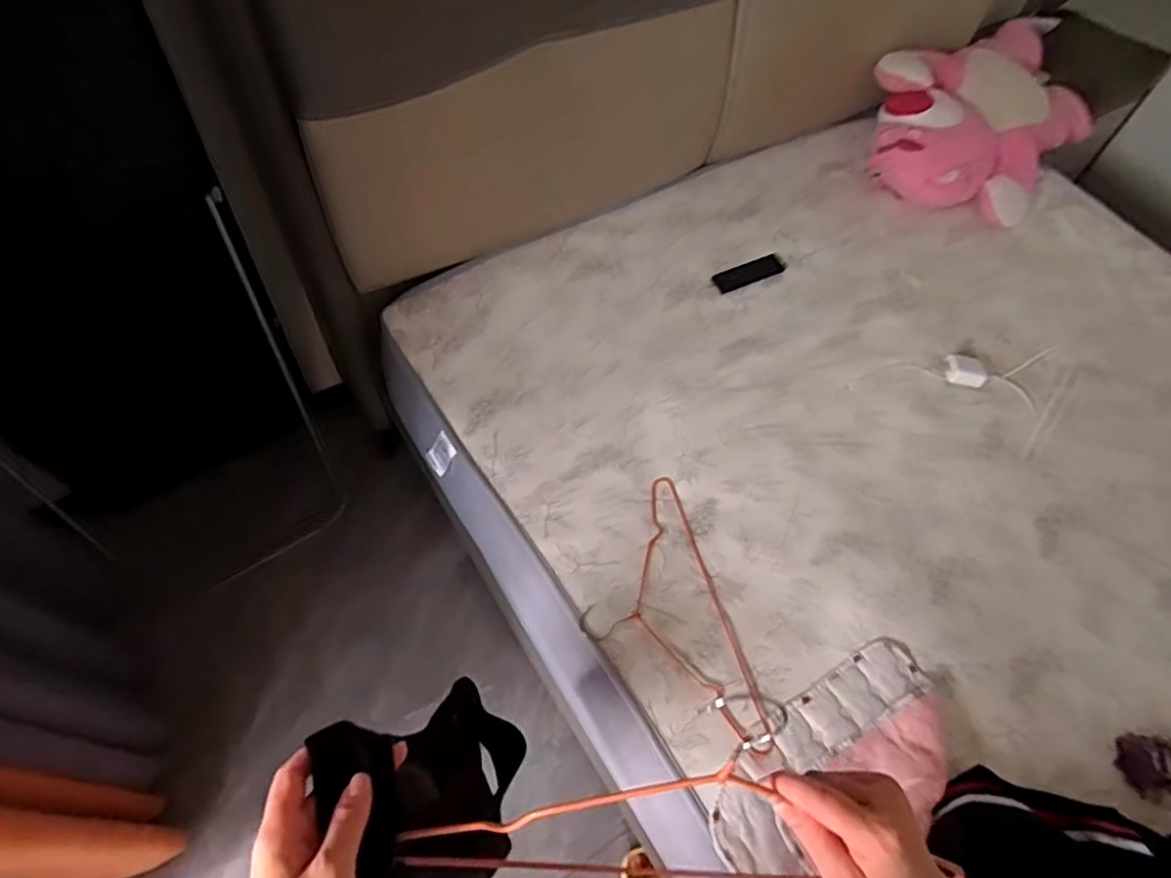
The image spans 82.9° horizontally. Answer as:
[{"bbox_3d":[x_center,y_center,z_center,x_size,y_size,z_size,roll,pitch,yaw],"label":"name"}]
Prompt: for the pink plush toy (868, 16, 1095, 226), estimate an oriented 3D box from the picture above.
[{"bbox_3d":[0.878,-0.677,1.385,0.619,0.169,0.366,-30,67,-18],"label":"pink plush toy"}]

